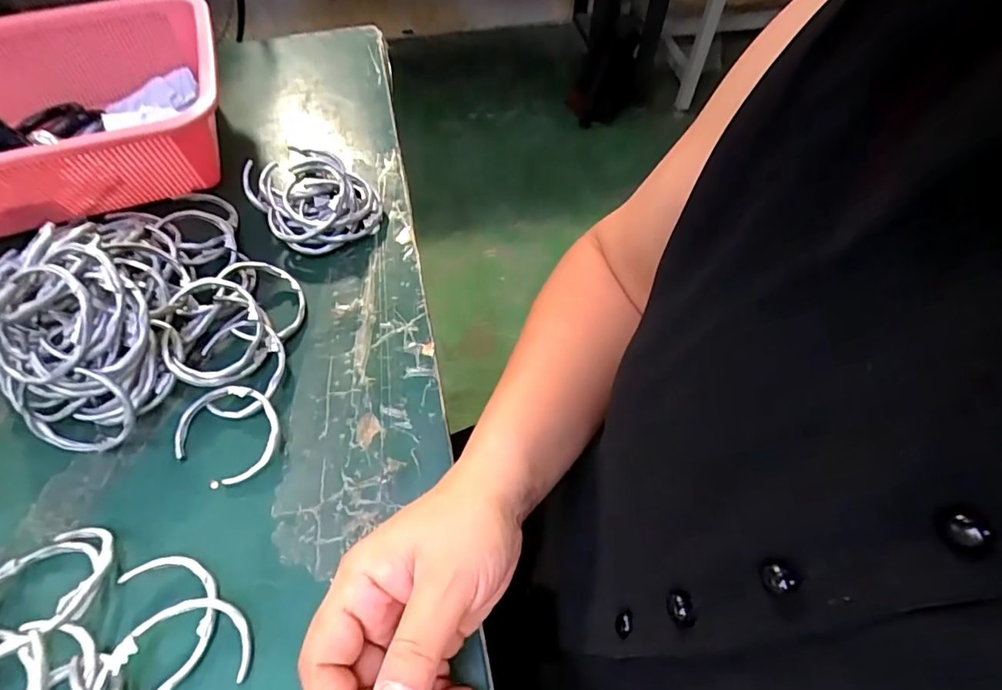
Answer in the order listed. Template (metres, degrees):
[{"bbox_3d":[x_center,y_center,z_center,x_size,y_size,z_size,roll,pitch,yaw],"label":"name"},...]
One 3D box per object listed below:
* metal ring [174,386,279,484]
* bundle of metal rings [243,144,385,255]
[{"bbox_3d":[-0.166,0.051,0.307,0.065,0.014,0.052,23,60,16],"label":"metal ring"},{"bbox_3d":[-0.149,-0.120,0.404,0.086,0.041,0.096,-33,62,-19],"label":"bundle of metal rings"}]

